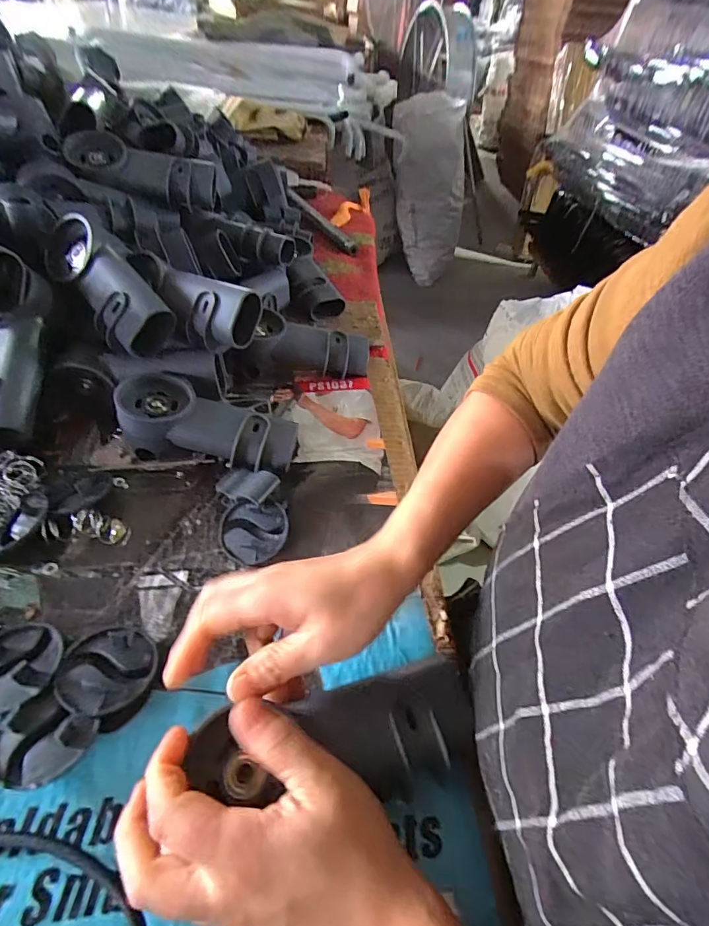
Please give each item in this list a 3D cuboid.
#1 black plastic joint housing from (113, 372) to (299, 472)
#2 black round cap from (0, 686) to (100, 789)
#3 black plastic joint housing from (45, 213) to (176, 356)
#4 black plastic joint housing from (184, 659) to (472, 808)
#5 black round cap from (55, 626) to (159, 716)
[{"bbox_3d":[-0.137,-0.031,0.427,0.162,0.059,0.073,14,47,7],"label":"black plastic joint housing"},{"bbox_3d":[-0.182,0.162,0.264,0.050,0.024,0.044,23,48,14],"label":"black round cap"},{"bbox_3d":[-0.235,-0.173,0.434,0.059,0.056,0.168,-35,71,-32],"label":"black plastic joint housing"},{"bbox_3d":[-0.007,0.155,0.258,0.157,0.030,0.055,-3,47,-14],"label":"black plastic joint housing"},{"bbox_3d":[-0.159,0.134,0.295,0.054,0.021,0.054,3,47,-4],"label":"black round cap"}]

